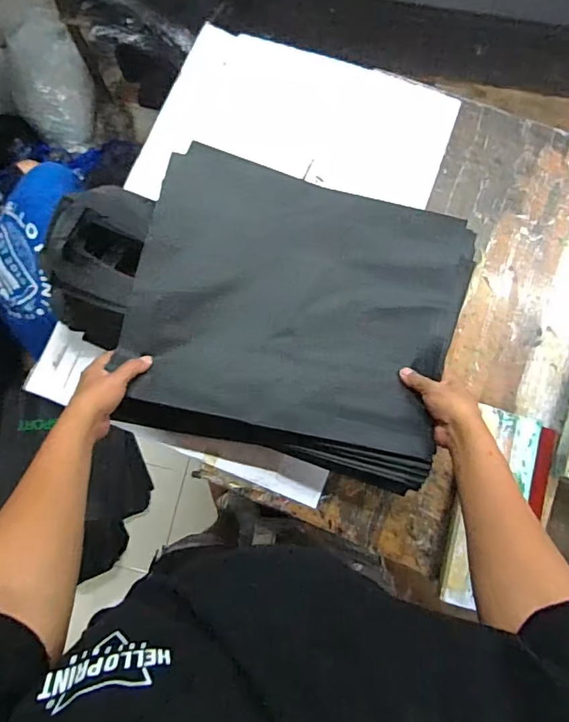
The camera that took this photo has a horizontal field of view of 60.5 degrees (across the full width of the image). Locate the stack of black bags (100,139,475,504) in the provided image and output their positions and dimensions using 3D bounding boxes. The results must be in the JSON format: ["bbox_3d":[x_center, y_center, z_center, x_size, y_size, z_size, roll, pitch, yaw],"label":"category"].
[{"bbox_3d":[0.021,-0.073,0.713,0.457,0.084,0.405,14,78,4],"label":"stack of black bags"}]

